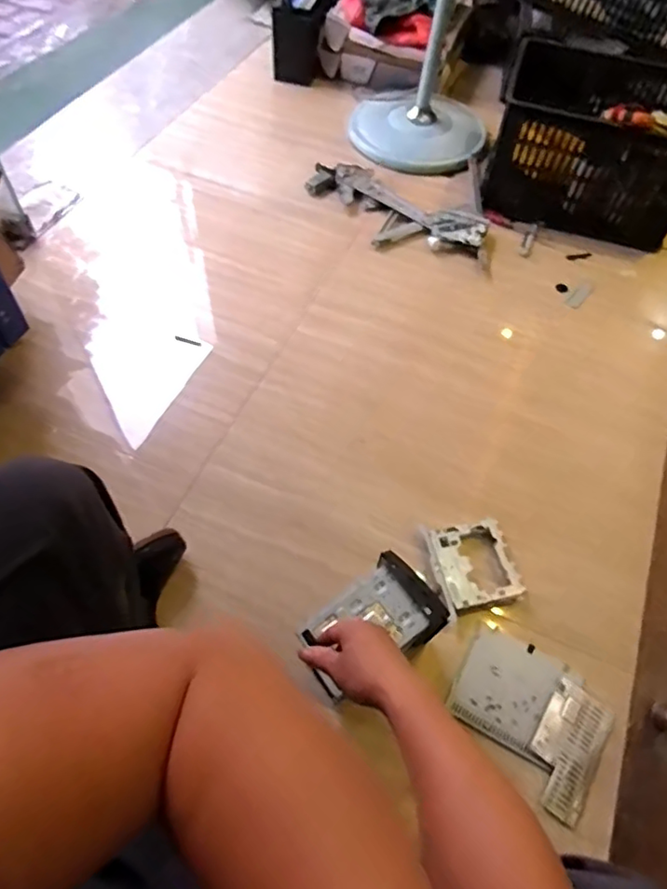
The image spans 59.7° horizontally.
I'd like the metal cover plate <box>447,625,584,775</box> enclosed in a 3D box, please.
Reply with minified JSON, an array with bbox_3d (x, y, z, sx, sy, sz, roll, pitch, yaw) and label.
[{"bbox_3d":[0.281,0.387,0.907,0.164,0.007,0.157,27,60,12],"label":"metal cover plate"}]

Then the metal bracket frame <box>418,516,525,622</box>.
[{"bbox_3d":[0.238,0.208,1.005,0.142,0.031,0.157,-11,60,-11],"label":"metal bracket frame"}]

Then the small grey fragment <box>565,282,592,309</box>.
[{"bbox_3d":[0.583,-0.351,1.376,0.035,0.004,0.079,43,76,14],"label":"small grey fragment"}]

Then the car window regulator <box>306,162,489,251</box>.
[{"bbox_3d":[0.142,-0.591,1.481,0.492,0.054,0.215,32,61,15],"label":"car window regulator"}]

